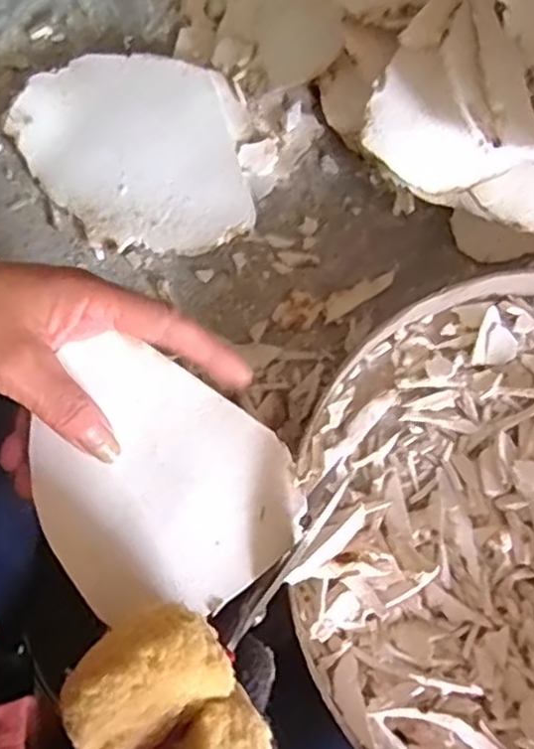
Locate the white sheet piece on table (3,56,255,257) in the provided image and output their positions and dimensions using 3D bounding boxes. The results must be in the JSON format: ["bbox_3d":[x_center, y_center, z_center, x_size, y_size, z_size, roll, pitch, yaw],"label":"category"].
[{"bbox_3d":[-0.090,-0.147,0.463,0.135,0.017,0.155,-18,73,-5],"label":"white sheet piece on table"}]

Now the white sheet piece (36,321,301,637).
[{"bbox_3d":[-0.051,0.044,0.306,0.102,0.018,0.122,-35,75,-10],"label":"white sheet piece"}]

